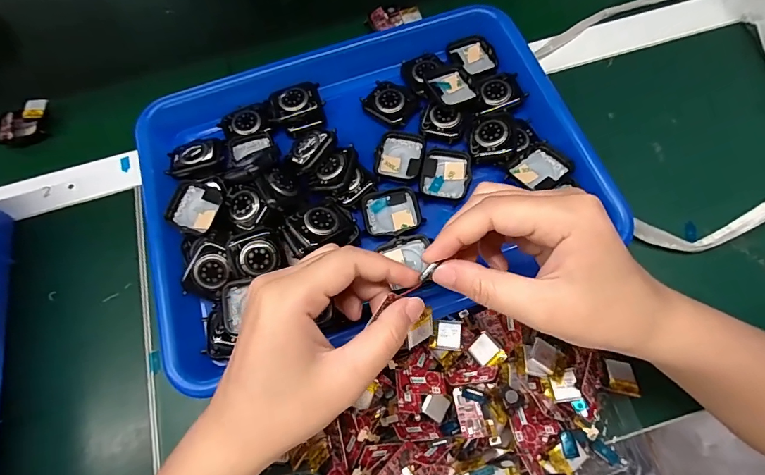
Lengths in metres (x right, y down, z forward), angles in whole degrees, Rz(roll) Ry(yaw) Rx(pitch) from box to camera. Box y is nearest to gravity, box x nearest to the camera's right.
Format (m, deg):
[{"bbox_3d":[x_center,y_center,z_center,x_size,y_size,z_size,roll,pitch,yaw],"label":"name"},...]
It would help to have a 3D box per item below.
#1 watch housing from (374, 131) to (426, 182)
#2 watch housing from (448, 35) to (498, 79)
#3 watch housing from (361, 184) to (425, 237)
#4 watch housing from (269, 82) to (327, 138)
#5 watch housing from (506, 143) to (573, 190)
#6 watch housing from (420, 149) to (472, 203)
[{"bbox_3d":[0.014,-0.064,0.324,0.036,0.009,0.043,7,68,6],"label":"watch housing"},{"bbox_3d":[0.079,-0.157,0.356,0.037,0.014,0.039,-21,68,-6],"label":"watch housing"},{"bbox_3d":[0.007,-0.019,0.307,0.042,0.008,0.040,-15,68,-3],"label":"watch housing"},{"bbox_3d":[-0.071,-0.110,0.341,0.042,0.016,0.044,-20,68,-5],"label":"watch housing"},{"bbox_3d":[0.118,-0.051,0.304,0.042,0.006,0.035,-38,71,-12],"label":"watch housing"},{"bbox_3d":[0.049,-0.049,0.315,0.036,0.011,0.040,7,68,6],"label":"watch housing"}]

